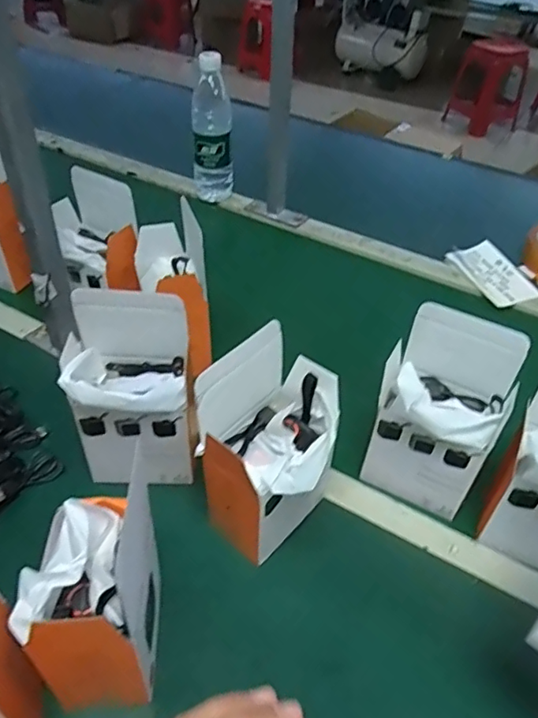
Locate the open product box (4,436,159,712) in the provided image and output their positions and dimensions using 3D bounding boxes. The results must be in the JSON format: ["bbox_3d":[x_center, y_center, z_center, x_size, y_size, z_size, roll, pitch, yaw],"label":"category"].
[{"bbox_3d":[-0.116,0.166,0.378,0.071,0.165,0.106,2,42,-1],"label":"open product box"}]

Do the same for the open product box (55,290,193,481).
[{"bbox_3d":[-0.121,0.037,0.500,0.094,0.170,0.079,1,42,-1],"label":"open product box"}]

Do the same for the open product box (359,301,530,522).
[{"bbox_3d":[0.153,0.053,0.515,0.101,0.170,0.093,18,44,17],"label":"open product box"}]

